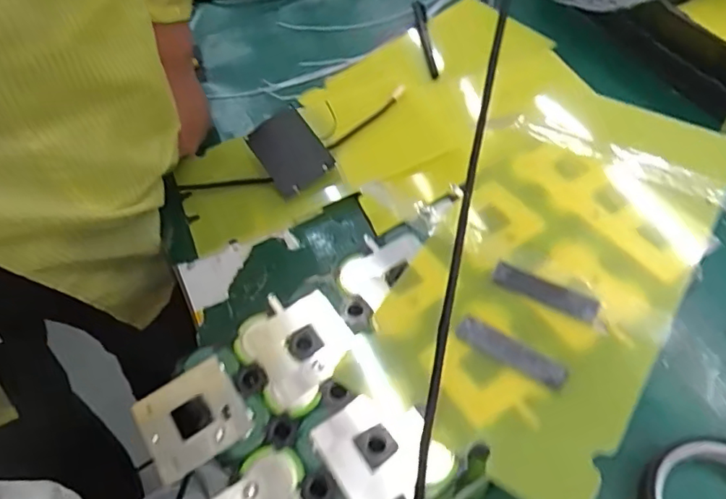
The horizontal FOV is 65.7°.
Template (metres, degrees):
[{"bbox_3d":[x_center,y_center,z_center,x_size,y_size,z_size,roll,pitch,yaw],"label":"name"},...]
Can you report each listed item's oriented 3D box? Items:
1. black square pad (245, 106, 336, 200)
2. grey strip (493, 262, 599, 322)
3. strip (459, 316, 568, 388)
[{"bbox_3d":[-0.074,-0.098,0.562,0.060,0.012,0.077,-36,87,7],"label":"black square pad"},{"bbox_3d":[0.103,0.024,0.318,0.058,0.004,0.014,21,60,21],"label":"grey strip"},{"bbox_3d":[0.079,0.054,0.299,0.059,0.006,0.015,25,62,23],"label":"strip"}]

